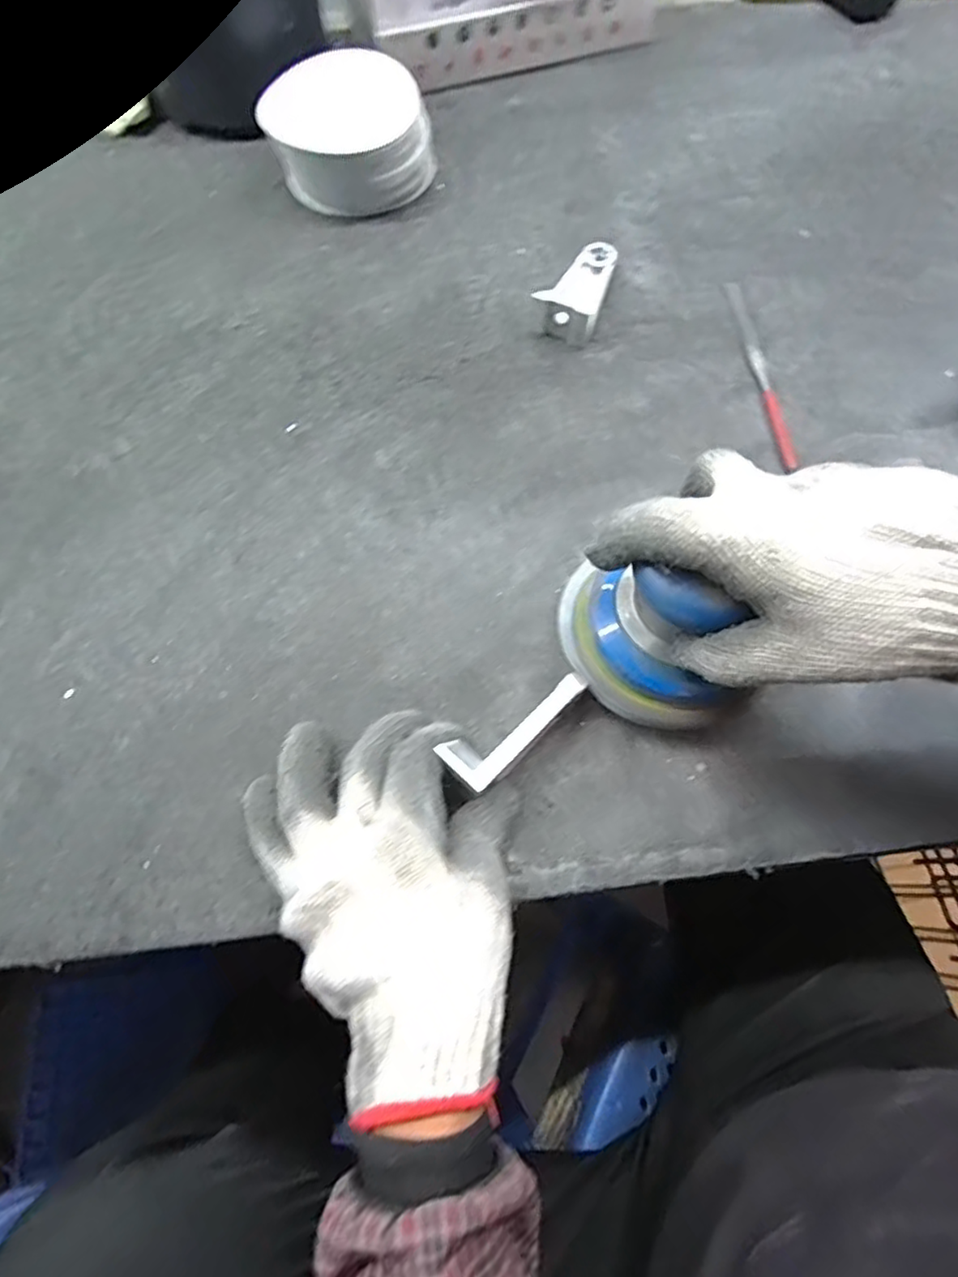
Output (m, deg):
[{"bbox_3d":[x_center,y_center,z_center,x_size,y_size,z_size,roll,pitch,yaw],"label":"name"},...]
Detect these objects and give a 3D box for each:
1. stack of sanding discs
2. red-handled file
[{"bbox_3d":[-0.100,-0.400,0.501,0.114,0.066,0.109,17,69,7],"label":"stack of sanding discs"},{"bbox_3d":[0.202,-0.193,0.450,0.010,0.005,0.172,-5,68,-2],"label":"red-handled file"}]

